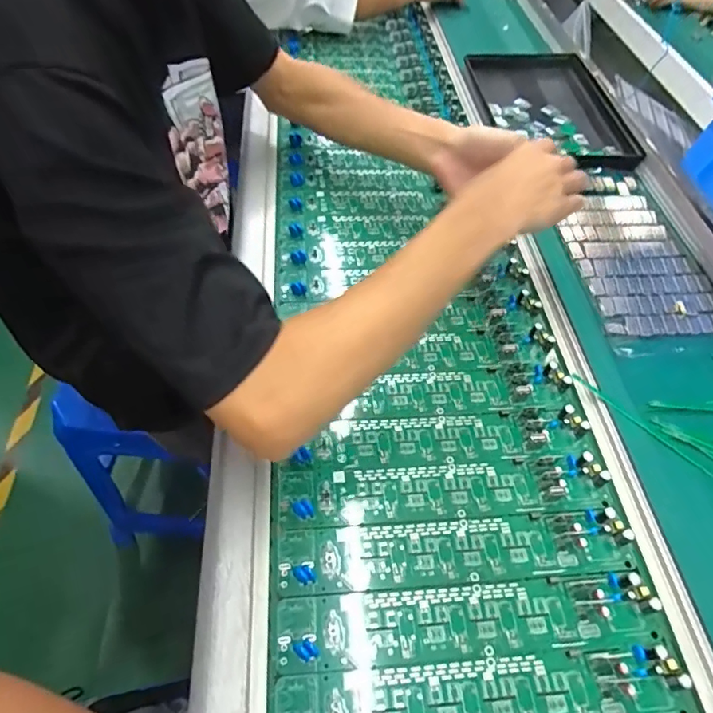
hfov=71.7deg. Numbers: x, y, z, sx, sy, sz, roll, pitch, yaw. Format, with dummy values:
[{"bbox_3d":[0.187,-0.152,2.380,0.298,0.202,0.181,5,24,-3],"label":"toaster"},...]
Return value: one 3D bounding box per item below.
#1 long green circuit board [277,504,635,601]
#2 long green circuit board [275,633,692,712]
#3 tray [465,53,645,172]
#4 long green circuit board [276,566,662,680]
[{"bbox_3d":[0.078,0.151,0.383,0.270,0.013,0.049,-3,56,-5],"label":"long green circuit board"},{"bbox_3d":[0.084,0.228,0.327,0.270,0.013,0.049,-3,56,-6],"label":"long green circuit board"},{"bbox_3d":[0.290,-0.375,0.744,0.184,0.033,0.285,-3,56,-5],"label":"tray"},{"bbox_3d":[0.080,0.189,0.355,0.269,0.013,0.048,-3,56,-5],"label":"long green circuit board"}]

